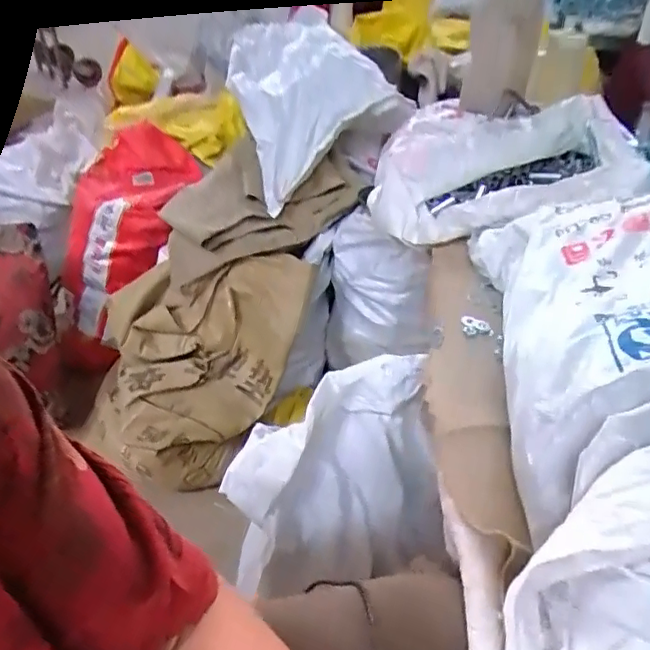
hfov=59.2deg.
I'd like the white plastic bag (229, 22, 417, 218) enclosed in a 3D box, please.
[{"bbox_3d":[-0.040,-0.447,1.135,0.262,0.214,0.482,-8,38,-13],"label":"white plastic bag"}]

